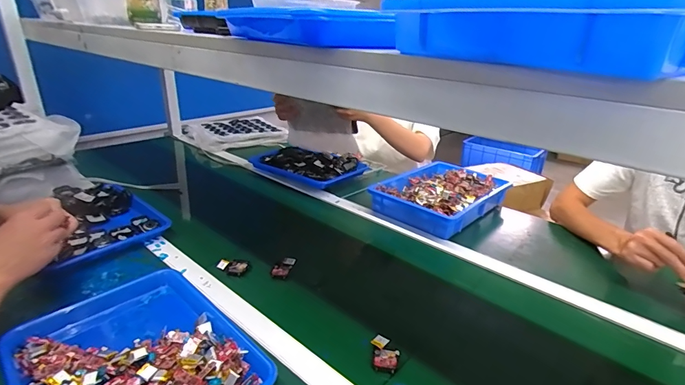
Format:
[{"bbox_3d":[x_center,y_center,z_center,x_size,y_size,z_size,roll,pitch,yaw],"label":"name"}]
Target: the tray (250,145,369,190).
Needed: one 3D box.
[{"bbox_3d":[-0.126,-0.096,1.243,0.347,0.049,0.203,17,27,30],"label":"tray"}]

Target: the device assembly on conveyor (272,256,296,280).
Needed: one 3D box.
[{"bbox_3d":[-0.114,0.143,0.748,0.032,0.021,0.057,10,25,17],"label":"device assembly on conveyor"}]

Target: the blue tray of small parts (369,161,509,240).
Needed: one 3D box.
[{"bbox_3d":[0.265,0.004,1.046,0.259,0.059,0.355,22,30,37],"label":"blue tray of small parts"}]

